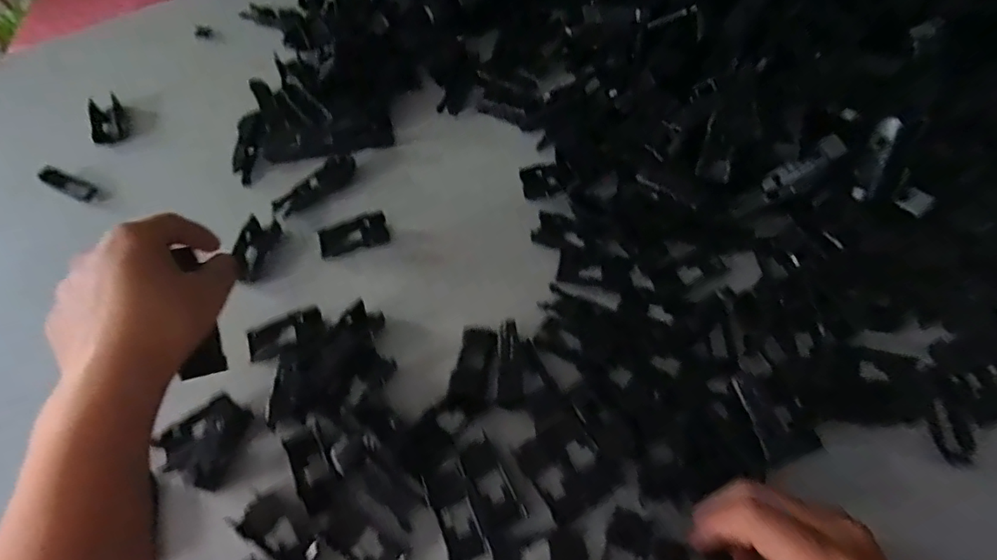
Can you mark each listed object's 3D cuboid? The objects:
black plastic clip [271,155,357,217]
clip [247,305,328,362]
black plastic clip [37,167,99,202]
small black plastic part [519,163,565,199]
[{"bbox_3d":[-0.148,-0.077,0.429,0.072,0.011,0.021,-38,65,-16],"label":"black plastic clip"},{"bbox_3d":[-0.147,0.037,0.366,0.051,0.009,0.025,-18,61,-6],"label":"clip"},{"bbox_3d":[-0.363,-0.082,0.446,0.051,0.004,0.015,26,65,1],"label":"black plastic clip"},{"bbox_3d":[0.034,-0.077,0.412,0.031,0.007,0.028,-10,61,-2],"label":"small black plastic part"}]

